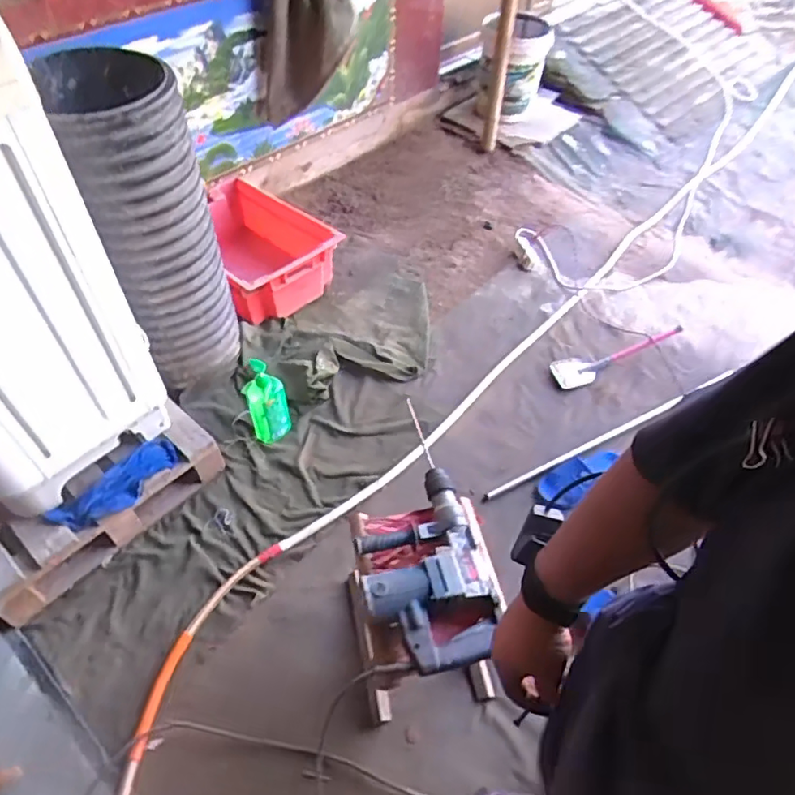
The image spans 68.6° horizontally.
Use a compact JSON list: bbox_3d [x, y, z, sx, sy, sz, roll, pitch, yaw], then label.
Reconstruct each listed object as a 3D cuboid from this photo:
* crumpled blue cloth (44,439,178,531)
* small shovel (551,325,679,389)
[{"bbox_3d":[-0.635,0.198,1.328,0.101,0.040,0.294,34,58,23],"label":"crumpled blue cloth"},{"bbox_3d":[0.649,-0.123,1.691,0.406,0.038,0.094,-22,56,-2],"label":"small shovel"}]

